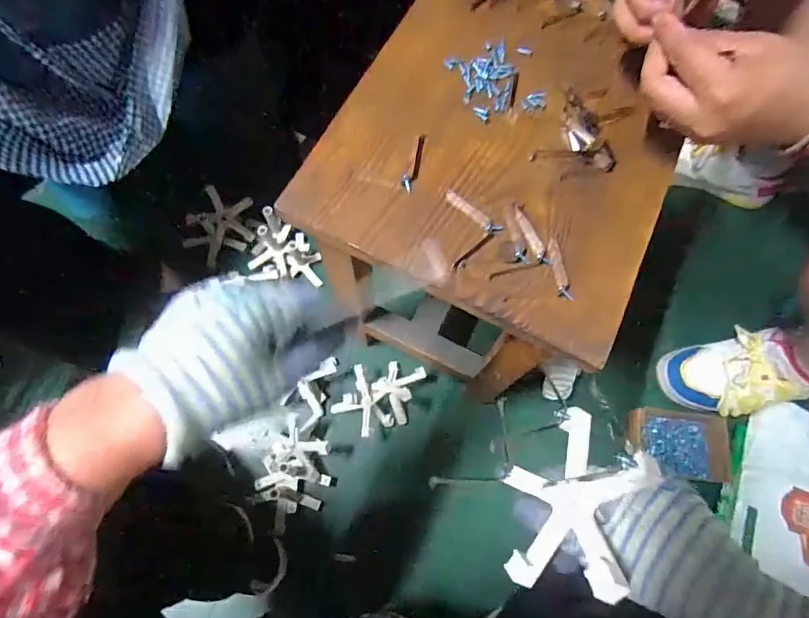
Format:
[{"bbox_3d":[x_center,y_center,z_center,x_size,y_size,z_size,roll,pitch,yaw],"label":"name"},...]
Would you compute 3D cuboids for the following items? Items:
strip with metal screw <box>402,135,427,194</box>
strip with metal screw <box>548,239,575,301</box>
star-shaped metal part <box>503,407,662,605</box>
[{"bbox_3d":[0.010,-0.127,0.401,0.011,0.004,0.059,19,71,4],"label":"strip with metal screw"},{"bbox_3d":[0.126,-0.033,0.378,0.011,0.005,0.054,-4,71,-4],"label":"strip with metal screw"},{"bbox_3d":[0.100,0.117,0.286,0.014,0.095,0.108,35,71,-22],"label":"star-shaped metal part"}]

